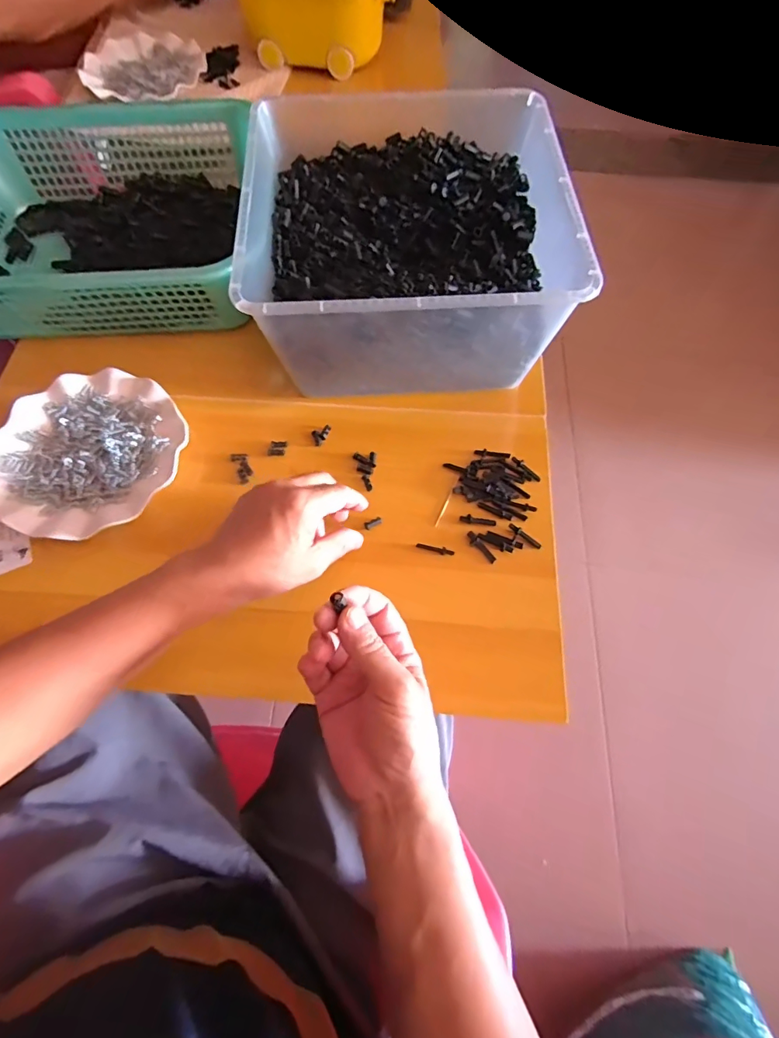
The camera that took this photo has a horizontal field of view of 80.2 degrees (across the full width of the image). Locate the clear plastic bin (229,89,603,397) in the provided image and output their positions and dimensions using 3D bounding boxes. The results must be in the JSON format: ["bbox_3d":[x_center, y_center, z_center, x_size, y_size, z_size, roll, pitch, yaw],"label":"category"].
[{"bbox_3d":[0.015,-0.280,0.485,0.292,0.141,0.302,-2,67,-1],"label":"clear plastic bin"}]

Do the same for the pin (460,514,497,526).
[{"bbox_3d":[0.084,0.001,0.438,0.034,0.004,0.008,10,67,4],"label":"pin"}]

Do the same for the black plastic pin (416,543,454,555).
[{"bbox_3d":[0.043,0.027,0.428,0.035,0.004,0.007,16,68,7],"label":"black plastic pin"}]

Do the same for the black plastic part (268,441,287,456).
[{"bbox_3d":[-0.114,-0.073,0.469,0.017,0.004,0.016,0,67,0],"label":"black plastic part"}]

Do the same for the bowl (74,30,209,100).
[{"bbox_3d":[-0.377,-0.698,0.716,0.173,0.020,0.161,0,67,0],"label":"bowl"}]

